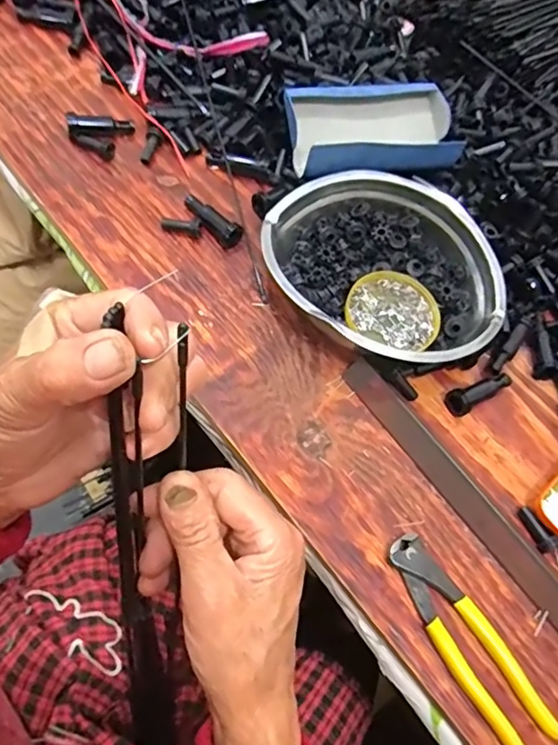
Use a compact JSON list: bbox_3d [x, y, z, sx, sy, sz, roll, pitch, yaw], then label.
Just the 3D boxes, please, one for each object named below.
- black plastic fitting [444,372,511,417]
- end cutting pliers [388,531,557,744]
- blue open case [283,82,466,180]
[{"bbox_3d":[0.180,0.018,0.522,0.076,0.020,0.020,-20,66,-29],"label":"black plastic fitting"},{"bbox_3d":[0.136,0.194,0.425,0.044,0.019,0.162,-26,71,-22],"label":"end cutting pliers"},{"bbox_3d":[0.096,-0.239,0.579,0.175,0.054,0.108,-9,65,-15],"label":"blue open case"}]

